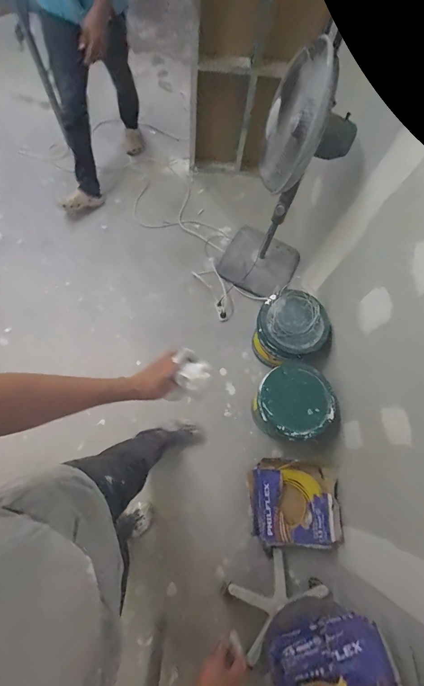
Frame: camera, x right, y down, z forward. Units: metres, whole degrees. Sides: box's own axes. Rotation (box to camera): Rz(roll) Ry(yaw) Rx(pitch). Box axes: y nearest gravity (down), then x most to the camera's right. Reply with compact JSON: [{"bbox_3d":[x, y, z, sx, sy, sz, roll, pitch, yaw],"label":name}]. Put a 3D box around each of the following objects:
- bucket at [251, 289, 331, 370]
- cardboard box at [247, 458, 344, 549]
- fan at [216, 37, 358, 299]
[{"bbox_3d":[0.345,-0.048,1.496,0.308,0.288,0.298,2,71,-5],"label":"bucket"},{"bbox_3d":[0.340,0.650,1.323,0.342,0.163,0.307,2,71,-4],"label":"cardboard box"},{"bbox_3d":[0.277,-0.553,1.365,0.374,1.004,0.363,29,71,5],"label":"fan"}]

